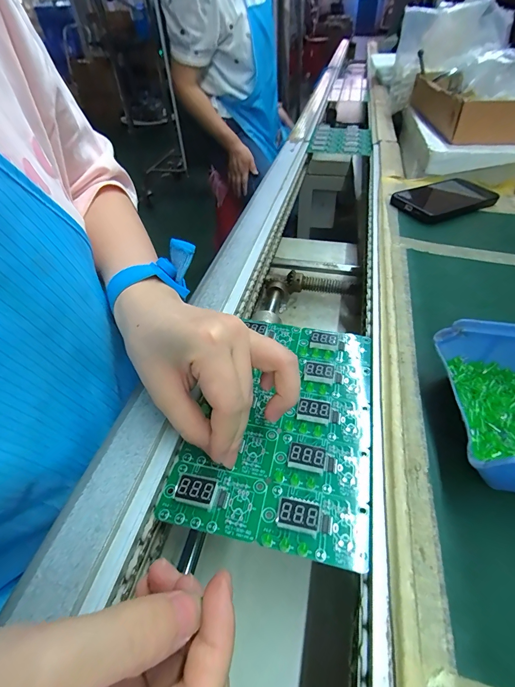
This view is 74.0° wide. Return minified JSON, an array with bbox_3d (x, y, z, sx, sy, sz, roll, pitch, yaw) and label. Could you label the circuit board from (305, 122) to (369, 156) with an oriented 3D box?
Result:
[{"bbox_3d":[0.188,-0.464,0.774,0.127,0.018,0.204,8,46,11],"label":"circuit board"}]

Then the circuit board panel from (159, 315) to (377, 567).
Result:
[{"bbox_3d":[0.021,0.050,0.254,0.122,0.010,0.180,9,46,12],"label":"circuit board panel"}]

